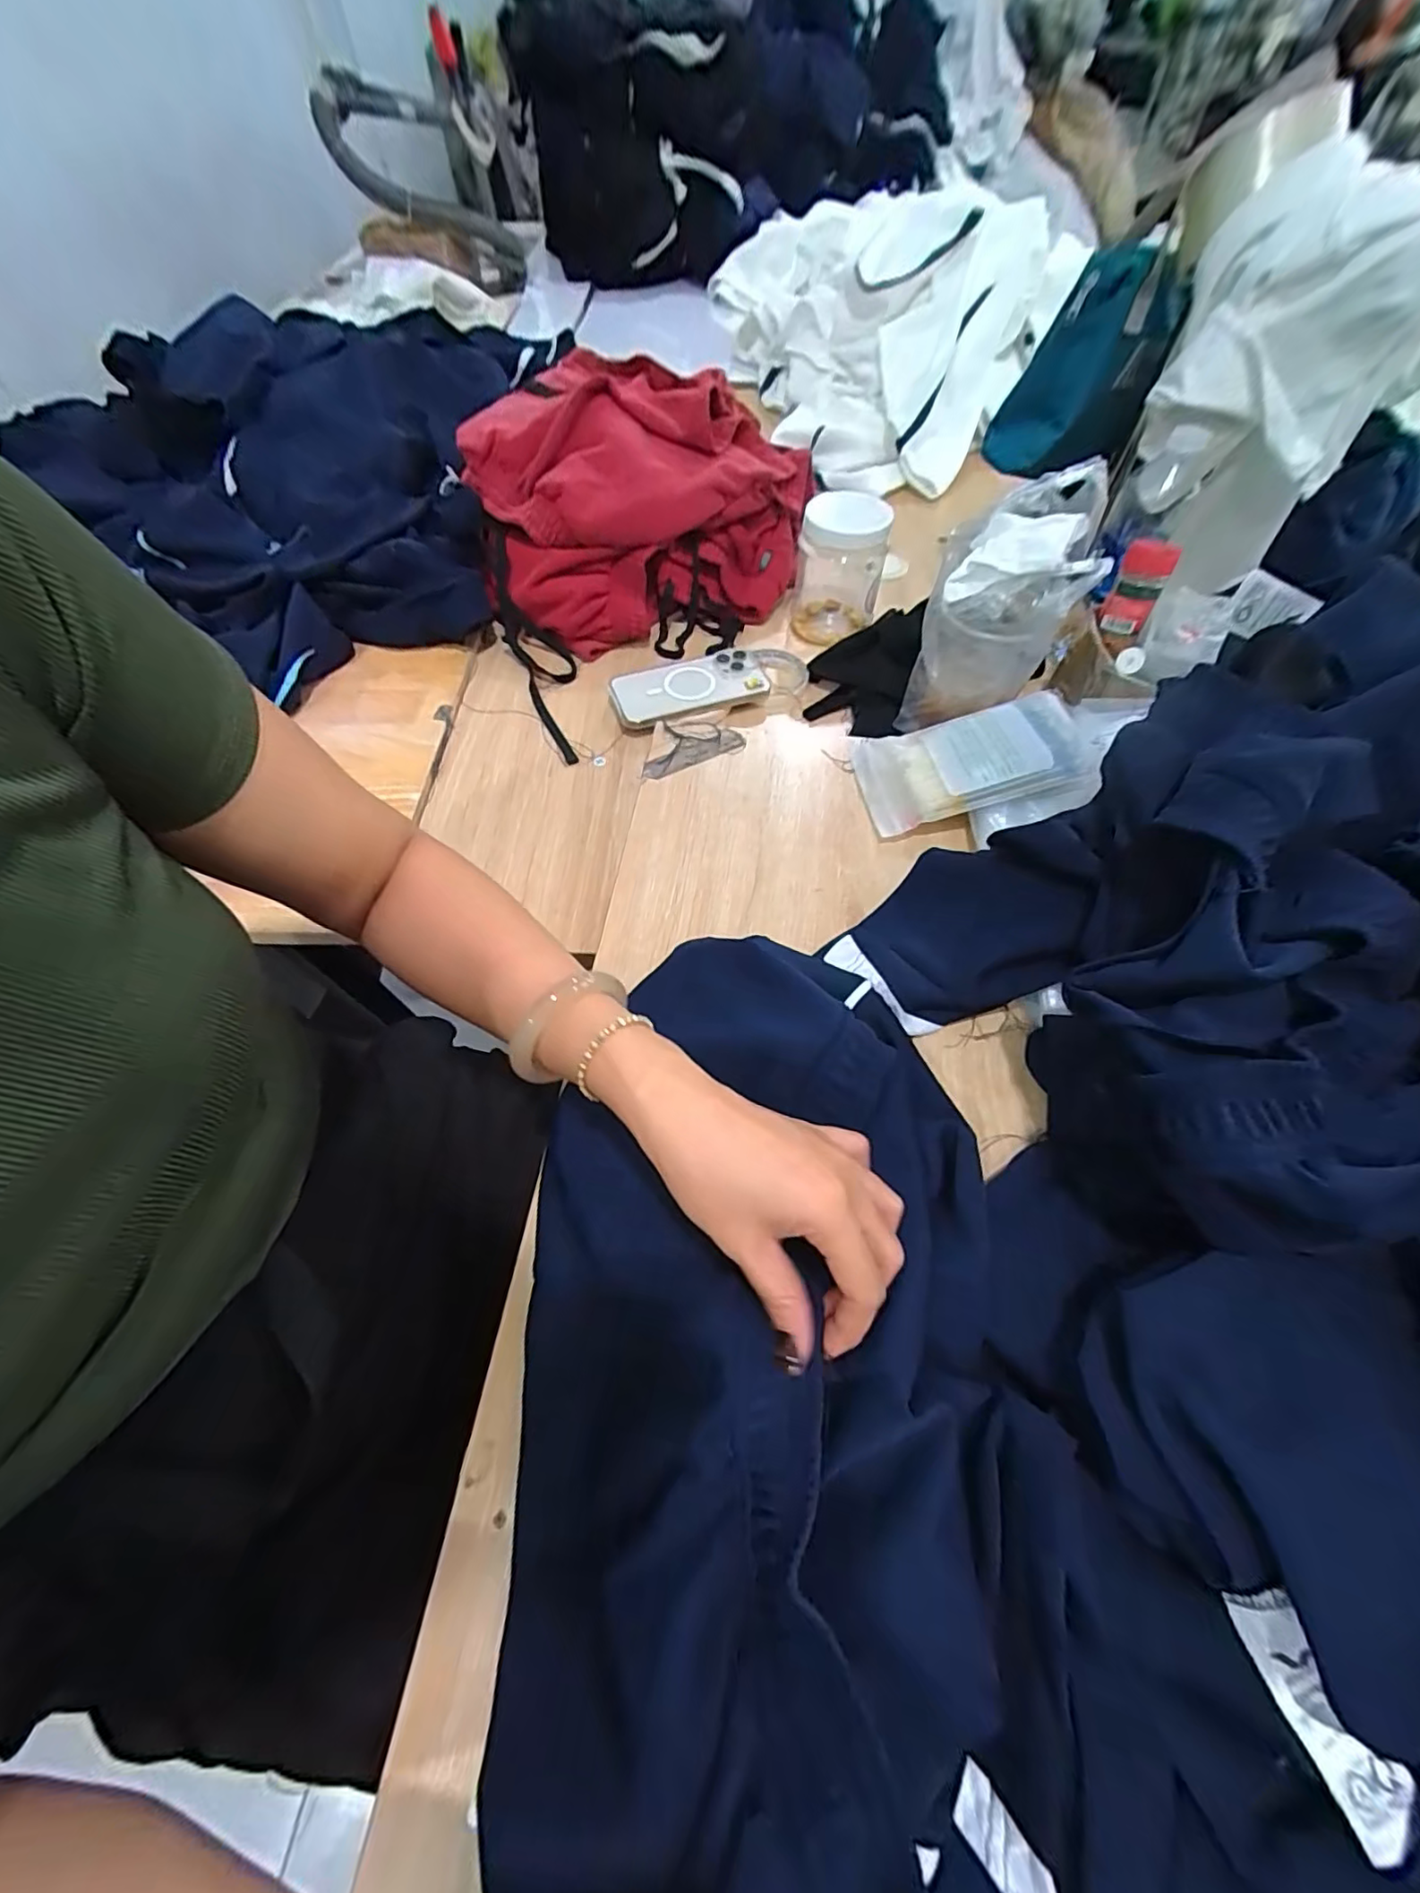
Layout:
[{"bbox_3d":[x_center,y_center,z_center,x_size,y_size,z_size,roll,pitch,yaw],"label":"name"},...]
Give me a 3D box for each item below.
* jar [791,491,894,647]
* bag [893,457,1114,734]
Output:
[{"bbox_3d":[0.147,-0.434,0.681,0.091,0.123,0.101,7,60,4],"label":"jar"},{"bbox_3d":[0.245,-0.284,0.515,0.107,0.202,0.083,22,62,13],"label":"bag"}]

